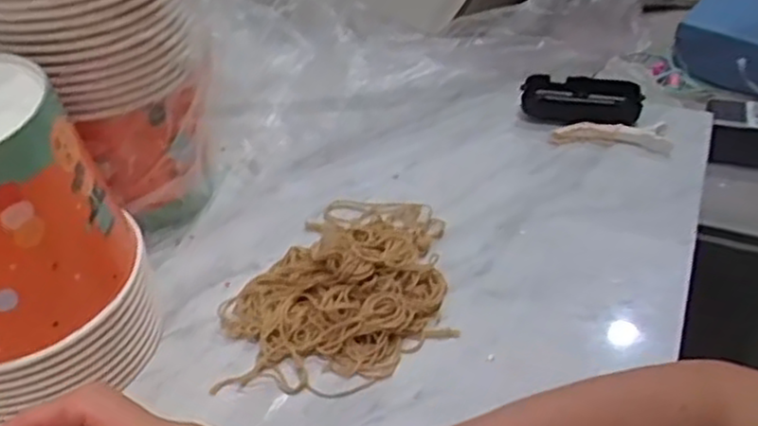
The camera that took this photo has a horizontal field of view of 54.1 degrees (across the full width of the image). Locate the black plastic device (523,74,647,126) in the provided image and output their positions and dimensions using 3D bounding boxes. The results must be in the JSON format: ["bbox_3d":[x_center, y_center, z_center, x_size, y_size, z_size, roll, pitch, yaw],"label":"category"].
[{"bbox_3d":[0.198,-0.109,0.726,0.110,0.032,0.054,11,44,16],"label":"black plastic device"}]

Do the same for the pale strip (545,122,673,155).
[{"bbox_3d":[0.212,-0.072,0.681,0.104,0.016,0.028,7,43,12],"label":"pale strip"}]

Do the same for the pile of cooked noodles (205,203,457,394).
[{"bbox_3d":[-0.032,0.040,0.552,0.158,0.046,0.185,-3,42,1],"label":"pile of cooked noodles"}]

